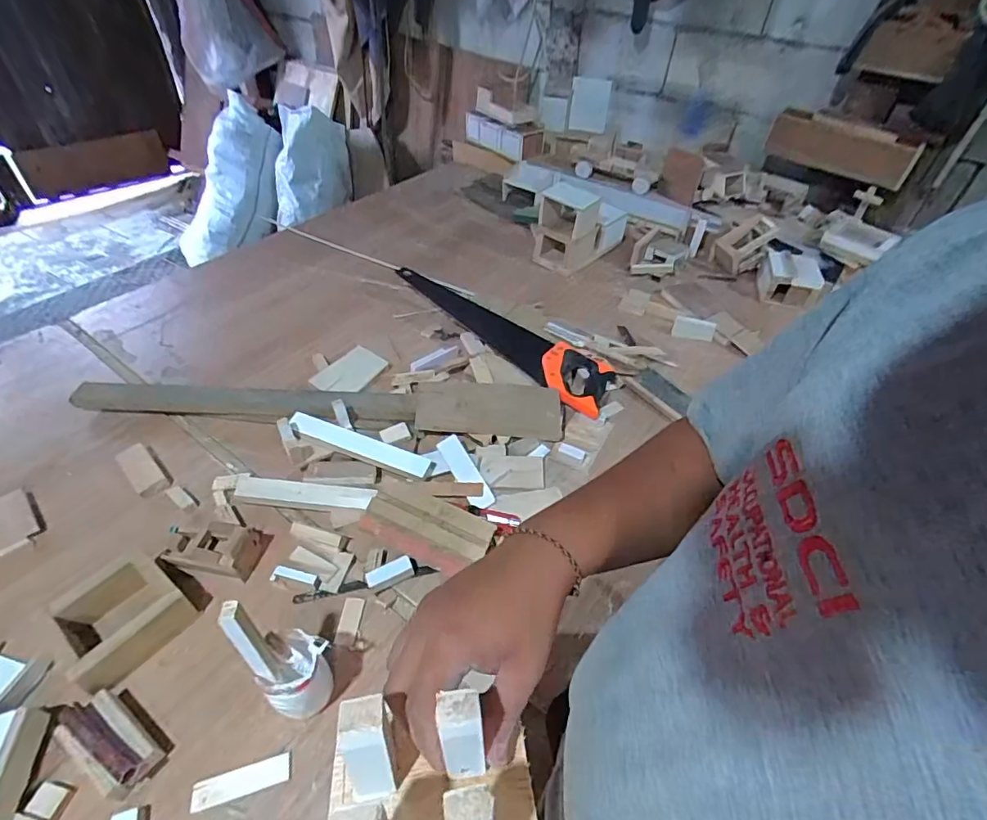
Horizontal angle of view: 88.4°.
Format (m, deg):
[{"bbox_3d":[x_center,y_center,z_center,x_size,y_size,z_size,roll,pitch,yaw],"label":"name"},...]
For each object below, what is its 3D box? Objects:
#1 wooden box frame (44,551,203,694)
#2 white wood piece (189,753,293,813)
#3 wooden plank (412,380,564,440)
[{"bbox_3d":[-0.424,0.236,0.585,0.115,0.055,0.125,29,51,25],"label":"wooden box frame"},{"bbox_3d":[-0.248,0.366,0.500,0.090,0.004,0.026,-11,46,-12],"label":"white wood piece"},{"bbox_3d":[-0.005,-0.005,0.815,0.230,0.025,0.087,4,72,-5],"label":"wooden plank"}]

